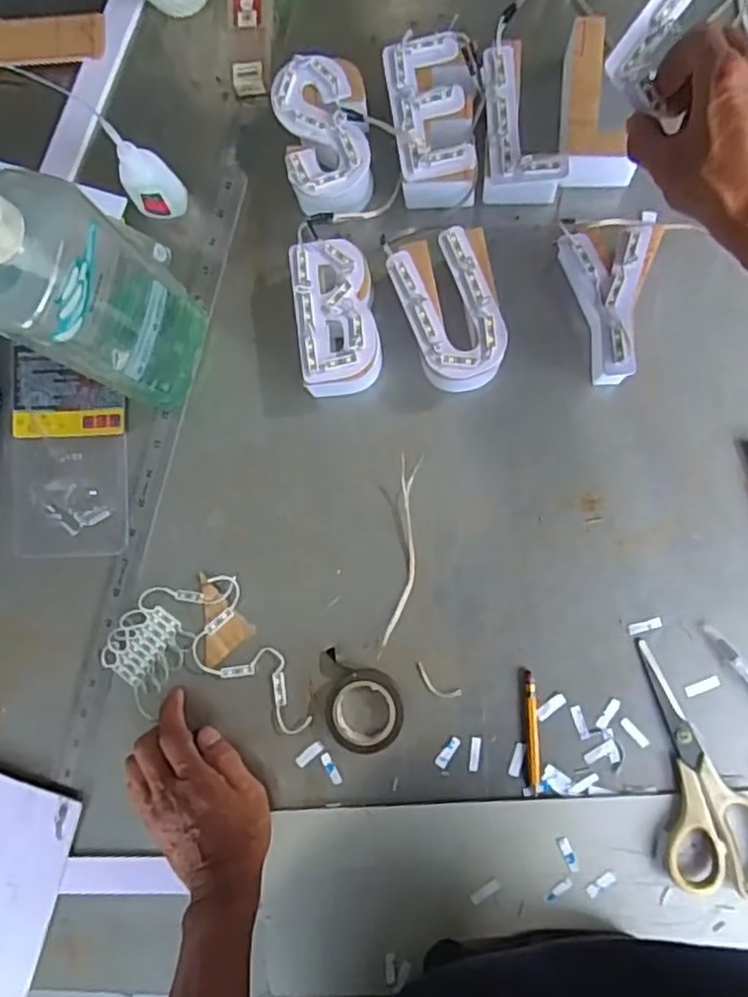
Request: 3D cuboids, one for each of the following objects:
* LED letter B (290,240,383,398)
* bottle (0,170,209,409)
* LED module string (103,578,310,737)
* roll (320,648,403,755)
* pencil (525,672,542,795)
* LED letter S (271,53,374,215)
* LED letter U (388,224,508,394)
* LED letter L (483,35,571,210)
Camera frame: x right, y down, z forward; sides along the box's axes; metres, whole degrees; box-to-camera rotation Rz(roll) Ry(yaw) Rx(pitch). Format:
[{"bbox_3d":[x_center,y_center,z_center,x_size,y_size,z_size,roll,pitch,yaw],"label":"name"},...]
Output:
[{"bbox_3d":[-0.027,-0.142,0.546,0.063,0.051,0.121,-5,84,5],"label":"LED letter B"},{"bbox_3d":[-0.186,-0.132,0.440,0.062,0.286,0.099,22,87,7],"label":"bottle"},{"bbox_3d":[-0.140,0.121,0.554,0.150,0.012,0.111,3,87,6],"label":"LED module string"},{"bbox_3d":[-0.009,0.157,0.537,0.059,0.018,0.081,-11,85,5],"label":"roll"},{"bbox_3d":[0.123,0.180,0.529,0.008,0.004,0.092,-3,86,5],"label":"pencil"},{"bbox_3d":[-0.035,-0.282,0.555,0.075,0.051,0.129,-8,86,5],"label":"LED letter S"},{"bbox_3d":[0.060,-0.142,0.536,0.076,0.052,0.116,-12,83,4],"label":"LED letter U"},{"bbox_3d":[0.115,-0.291,0.537,0.056,0.048,0.109,-2,86,5],"label":"LED letter L"}]

